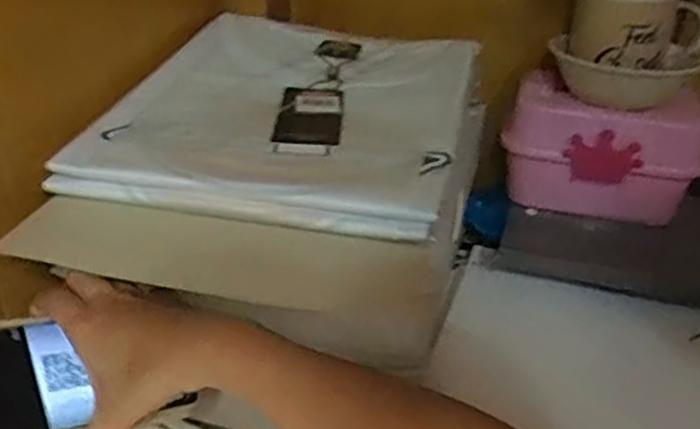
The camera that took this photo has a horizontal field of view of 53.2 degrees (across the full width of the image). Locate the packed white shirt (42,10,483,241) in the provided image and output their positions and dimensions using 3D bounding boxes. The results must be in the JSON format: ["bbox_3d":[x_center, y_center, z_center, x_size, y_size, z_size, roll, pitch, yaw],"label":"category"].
[{"bbox_3d":[-0.037,-0.082,0.568,0.257,0.051,0.317,9,31,12],"label":"packed white shirt"}]

